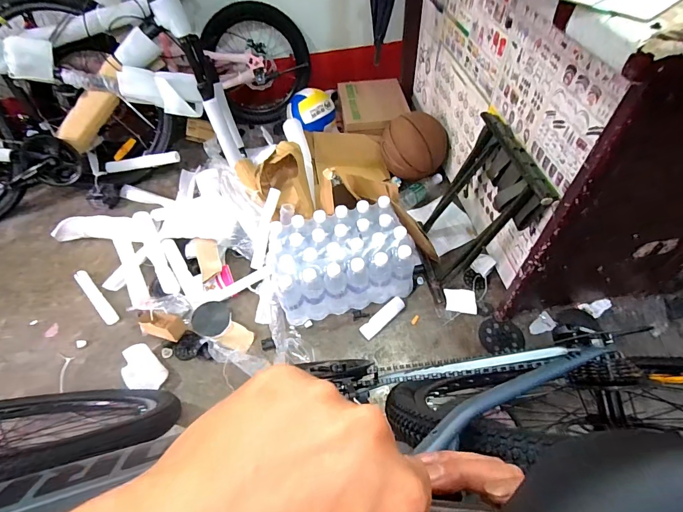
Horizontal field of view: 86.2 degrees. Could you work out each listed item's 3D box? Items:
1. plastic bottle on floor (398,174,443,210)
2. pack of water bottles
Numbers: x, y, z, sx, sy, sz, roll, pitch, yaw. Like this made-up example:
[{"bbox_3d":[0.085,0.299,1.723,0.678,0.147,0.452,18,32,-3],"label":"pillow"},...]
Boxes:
[{"bbox_3d":[0.295,-0.237,1.316,0.216,0.057,0.070,-31,59,-18],"label":"plastic bottle on floor"},{"bbox_3d":[-0.001,0.016,1.047,0.380,0.211,0.226,-13,54,-6],"label":"pack of water bottles"}]

